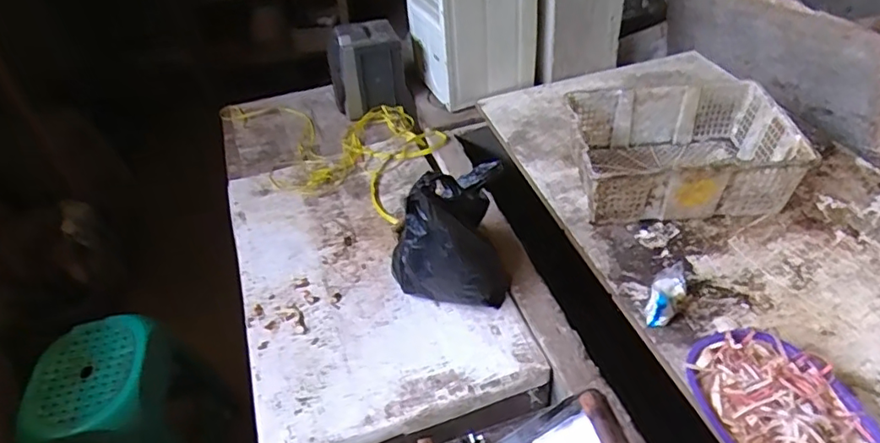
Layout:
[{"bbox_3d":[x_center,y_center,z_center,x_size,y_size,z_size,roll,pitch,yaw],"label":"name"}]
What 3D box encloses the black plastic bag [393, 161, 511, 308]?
[{"bbox_3d":[0.018,0.028,1.165,0.235,0.292,0.174,-6,42,-1],"label":"black plastic bag"}]

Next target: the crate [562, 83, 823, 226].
[{"bbox_3d":[0.565,-0.171,1.386,0.474,0.154,0.383,1,42,6],"label":"crate"}]

